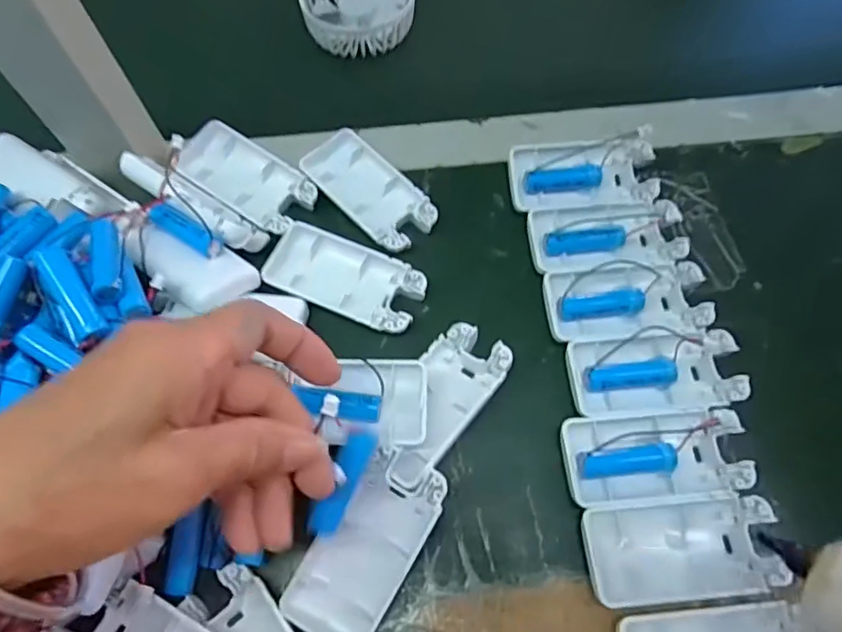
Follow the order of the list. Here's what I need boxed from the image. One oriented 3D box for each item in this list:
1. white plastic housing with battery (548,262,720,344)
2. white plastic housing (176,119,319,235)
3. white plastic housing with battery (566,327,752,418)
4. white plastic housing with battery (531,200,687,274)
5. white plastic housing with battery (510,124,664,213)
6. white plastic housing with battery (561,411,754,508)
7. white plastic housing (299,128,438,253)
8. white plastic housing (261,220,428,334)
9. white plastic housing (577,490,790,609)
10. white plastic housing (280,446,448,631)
[{"bbox_3d":[0.122,-0.010,0.332,0.093,0.020,0.051,-6,66,-2],"label":"white plastic housing with battery"},{"bbox_3d":[-0.113,-0.090,0.368,0.093,0.022,0.047,31,70,14],"label":"white plastic housing"},{"bbox_3d":[0.131,0.031,0.316,0.093,0.016,0.048,-4,66,-1],"label":"white plastic housing with battery"},{"bbox_3d":[0.117,-0.048,0.349,0.094,0.019,0.044,-6,66,-2],"label":"white plastic housing with battery"},{"bbox_3d":[0.106,-0.092,0.365,0.094,0.022,0.047,-6,66,-2],"label":"white plastic housing with battery"},{"bbox_3d":[0.124,0.074,0.297,0.093,0.014,0.044,-5,66,-2],"label":"white plastic housing with battery"},{"bbox_3d":[-0.033,-0.082,0.366,0.047,0.014,0.096,-42,72,-16],"label":"white plastic housing"},{"bbox_3d":[-0.045,-0.023,0.340,0.094,0.011,0.045,21,68,10],"label":"white plastic housing"},{"bbox_3d":[0.131,0.117,0.278,0.094,0.012,0.046,-5,66,-2],"label":"white plastic housing"},{"bbox_3d":[-0.027,0.112,0.268,0.046,0.014,0.091,29,80,19],"label":"white plastic housing"}]

